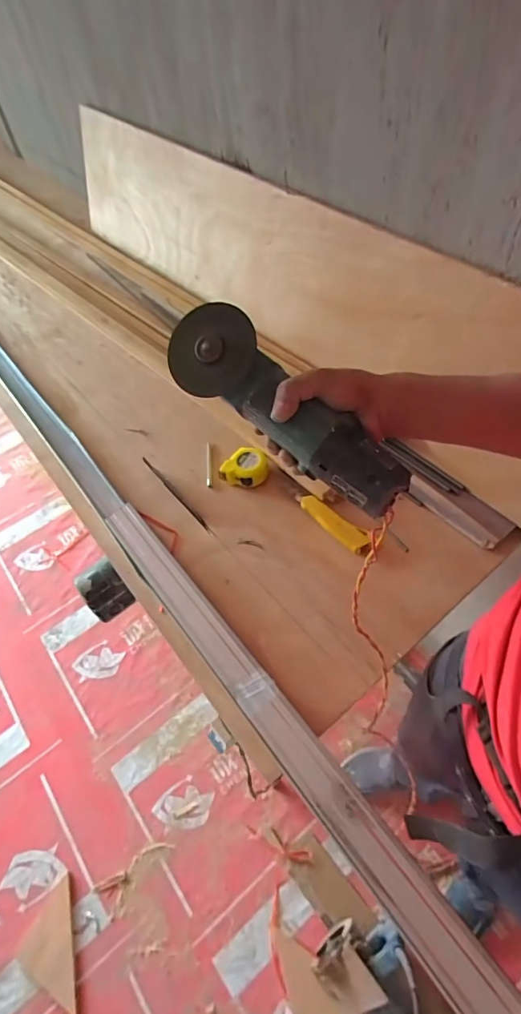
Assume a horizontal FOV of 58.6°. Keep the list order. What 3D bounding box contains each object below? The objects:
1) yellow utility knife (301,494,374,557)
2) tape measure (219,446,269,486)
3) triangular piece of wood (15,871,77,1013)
[{"bbox_3d":[0.120,0.028,0.751,0.134,0.041,0.033,35,64,27],"label":"yellow utility knife"},{"bbox_3d":[-0.027,-0.069,0.845,0.087,0.050,0.065,5,55,10],"label":"tape measure"},{"bbox_3d":[-0.528,1.093,1.145,0.131,0.011,0.254,-18,54,-7],"label":"triangular piece of wood"}]

